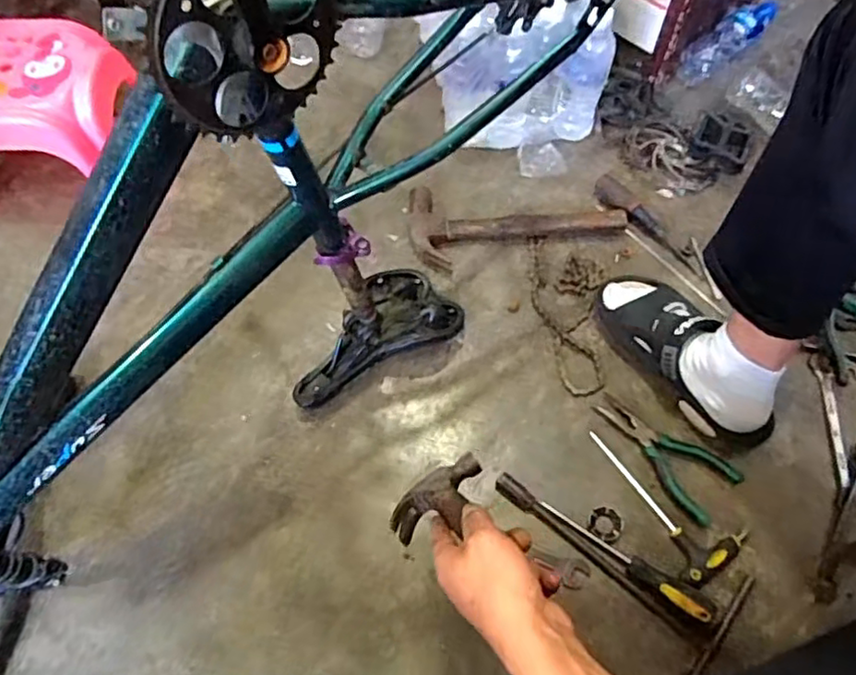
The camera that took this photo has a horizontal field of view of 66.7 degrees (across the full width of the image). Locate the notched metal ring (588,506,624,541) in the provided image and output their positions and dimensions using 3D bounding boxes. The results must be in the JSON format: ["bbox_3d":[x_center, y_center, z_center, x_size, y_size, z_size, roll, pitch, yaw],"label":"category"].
[{"bbox_3d":[0.213,0.223,0.782,0.039,0.005,0.038,0,63,0],"label":"notched metal ring"}]

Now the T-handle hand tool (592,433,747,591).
[{"bbox_3d":[0.290,0.185,0.790,0.096,0.019,0.205,-28,67,-13],"label":"T-handle hand tool"}]

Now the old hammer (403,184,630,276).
[{"bbox_3d":[0.130,-0.180,0.971,0.311,0.032,0.125,-10,64,-4],"label":"old hammer"}]

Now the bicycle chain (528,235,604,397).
[{"bbox_3d":[0.199,-0.034,0.911,0.102,0.007,0.243,1,64,1],"label":"bicycle chain"}]

